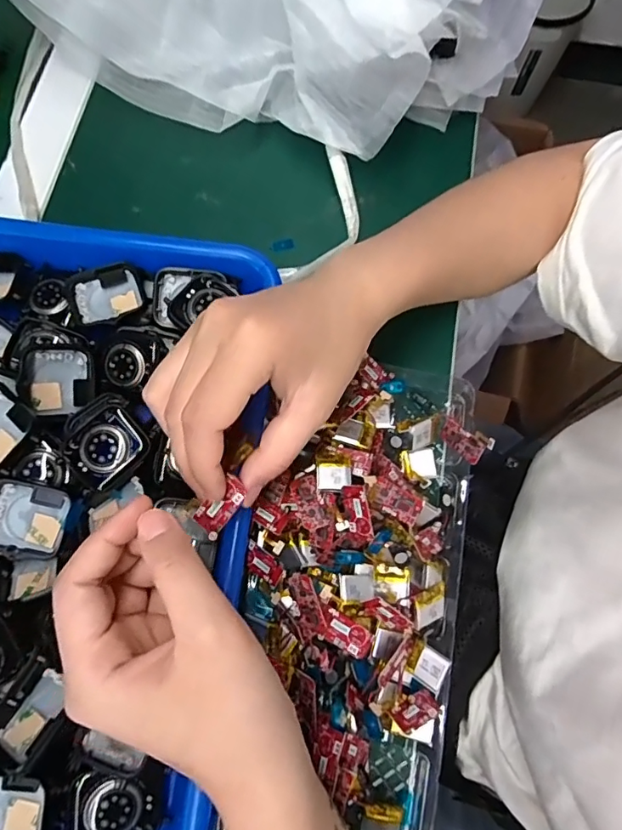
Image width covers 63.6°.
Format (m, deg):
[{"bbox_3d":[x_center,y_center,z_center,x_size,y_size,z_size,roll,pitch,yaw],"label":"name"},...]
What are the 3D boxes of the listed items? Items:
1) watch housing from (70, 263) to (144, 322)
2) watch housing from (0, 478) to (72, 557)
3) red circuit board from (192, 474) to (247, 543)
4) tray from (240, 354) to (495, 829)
[{"bbox_3d":[-0.120,-0.070,0.297,0.040,0.009,0.036,-16,75,-7],"label":"watch housing"},{"bbox_3d":[-0.147,0.052,0.256,0.041,0.014,0.034,11,74,1],"label":"watch housing"},{"bbox_3d":[-0.042,0.041,0.230,0.015,0.005,0.029,37,102,9],"label":"red circuit board"},{"bbox_3d":[0.025,0.083,0.270,0.125,0.048,0.244,13,74,2],"label":"tray"}]

